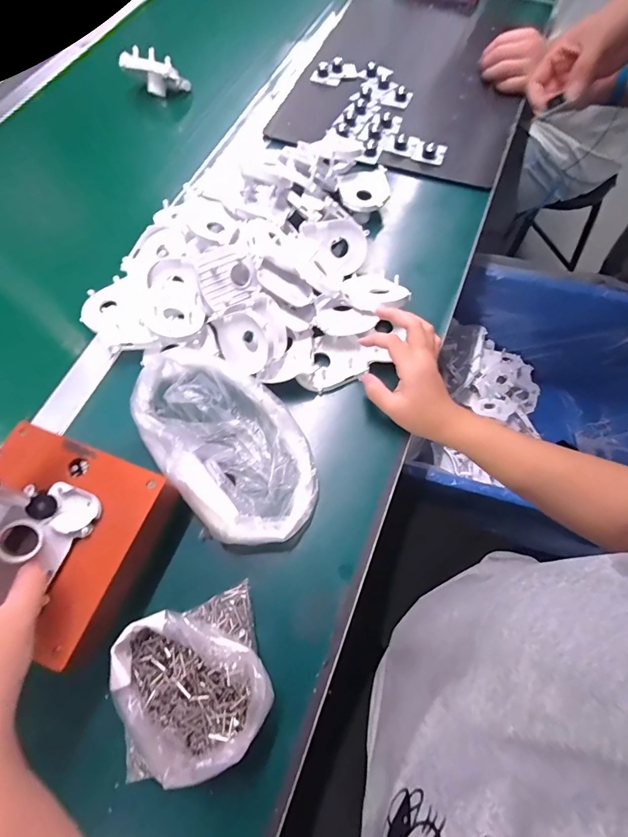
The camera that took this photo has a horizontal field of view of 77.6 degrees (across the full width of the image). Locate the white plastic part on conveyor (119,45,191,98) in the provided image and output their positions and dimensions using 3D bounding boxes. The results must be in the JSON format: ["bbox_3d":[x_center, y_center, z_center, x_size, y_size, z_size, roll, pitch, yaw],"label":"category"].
[{"bbox_3d":[-0.260,-0.573,0.645,0.109,0.054,0.036,13,66,-14],"label":"white plastic part on conveyor"}]

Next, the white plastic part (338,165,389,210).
[{"bbox_3d":[0.070,-0.323,0.546,0.066,0.013,0.079,1,67,1],"label":"white plastic part"}]

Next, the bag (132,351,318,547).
[{"bbox_3d":[-0.093,0.017,0.401,0.131,0.048,0.241,-39,72,-15],"label":"bag"}]

